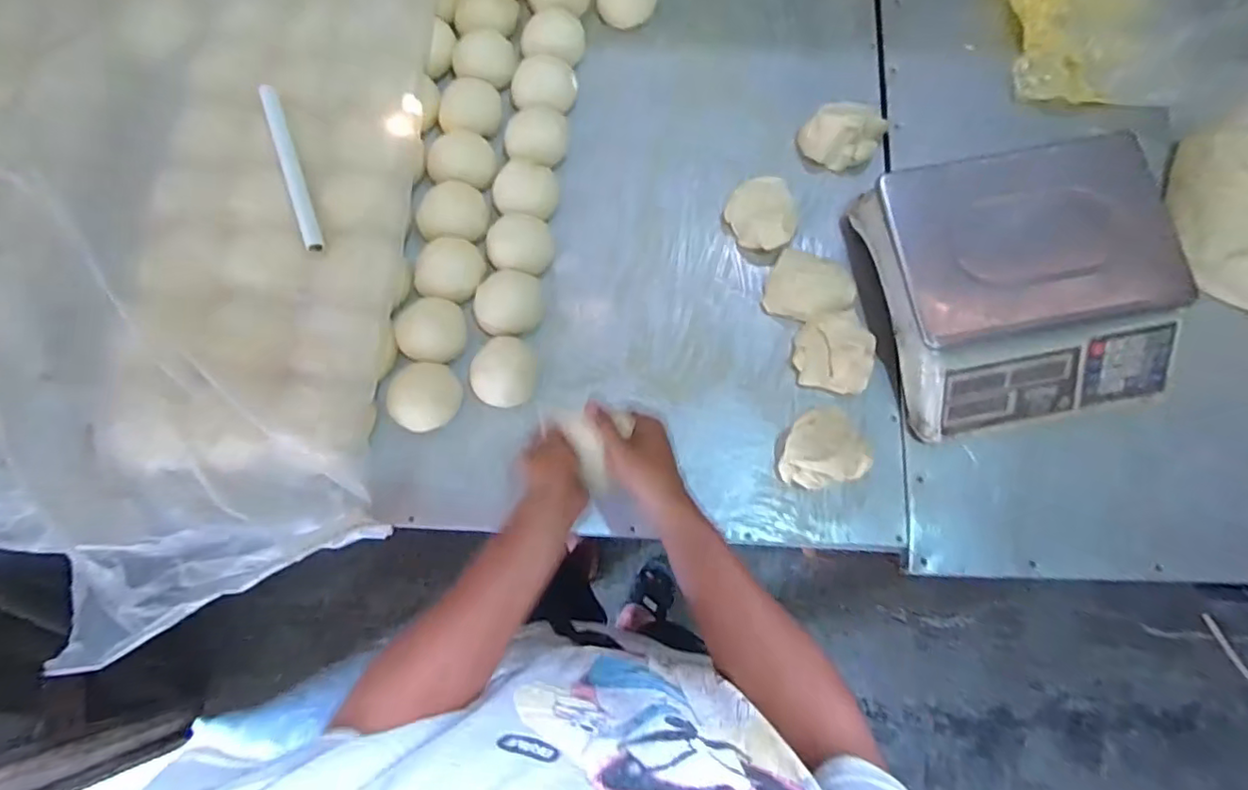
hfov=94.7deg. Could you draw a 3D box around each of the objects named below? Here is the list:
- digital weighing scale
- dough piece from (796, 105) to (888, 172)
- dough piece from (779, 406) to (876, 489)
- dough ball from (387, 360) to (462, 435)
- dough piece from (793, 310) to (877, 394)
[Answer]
[{"bbox_3d":[0.487,-0.129,0.707,0.315,0.126,0.314,-10,77,-2],"label":"digital weighing scale"},{"bbox_3d":[0.297,-0.359,0.792,0.103,0.056,0.092,34,79,8],"label":"dough piece"},{"bbox_3d":[0.244,0.065,0.700,0.112,0.046,0.089,-13,77,-3],"label":"dough piece"},{"bbox_3d":[-0.251,0.002,0.726,0.082,0.035,0.083,0,77,1],"label":"dough ball"},{"bbox_3d":[0.266,-0.056,0.730,0.088,0.048,0.104,8,77,2],"label":"dough piece"}]

